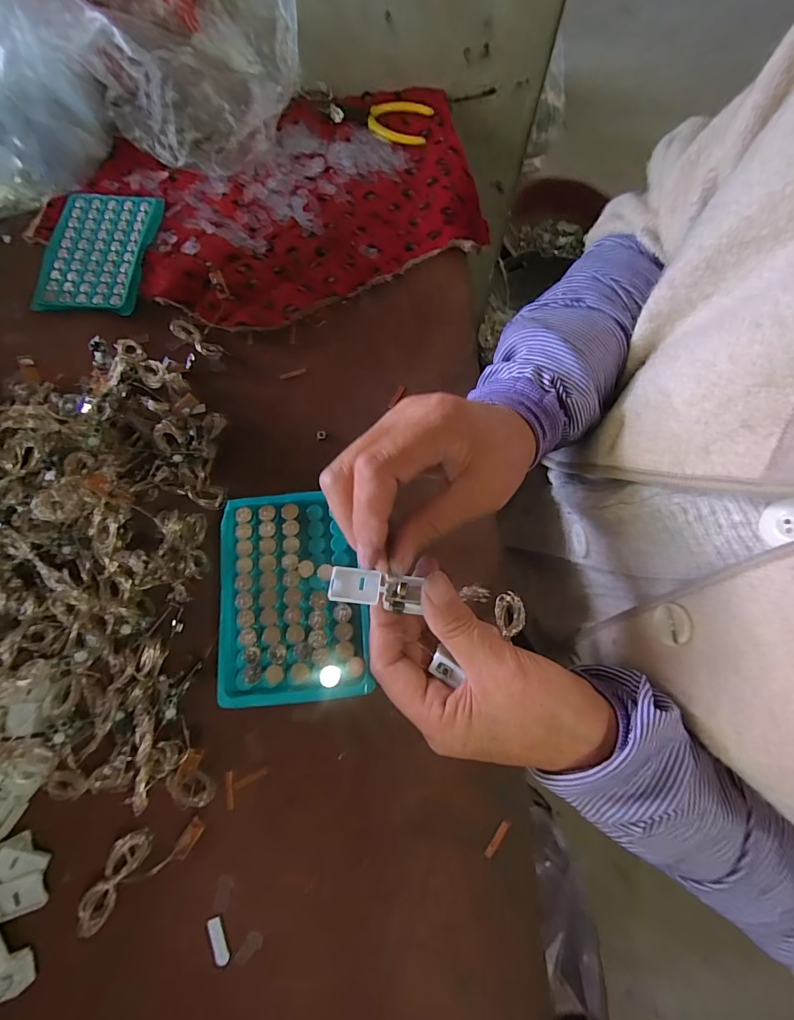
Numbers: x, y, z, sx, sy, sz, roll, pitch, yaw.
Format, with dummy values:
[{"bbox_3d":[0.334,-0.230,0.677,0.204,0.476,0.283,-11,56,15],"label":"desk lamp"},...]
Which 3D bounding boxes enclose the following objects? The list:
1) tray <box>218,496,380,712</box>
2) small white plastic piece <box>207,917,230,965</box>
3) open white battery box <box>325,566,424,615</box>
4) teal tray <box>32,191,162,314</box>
[{"bbox_3d":[-0.068,0.053,0.278,0.094,0.009,0.130,-6,75,1],"label":"tray"},{"bbox_3d":[-0.107,0.257,0.253,0.008,0.004,0.023,-26,76,-7],"label":"small white plastic piece"},{"bbox_3d":[-0.012,0.043,0.234,0.050,0.009,0.019,8,74,1],"label":"open white battery box"},{"bbox_3d":[-0.276,-0.239,0.391,0.095,0.009,0.126,5,74,1],"label":"teal tray"}]

